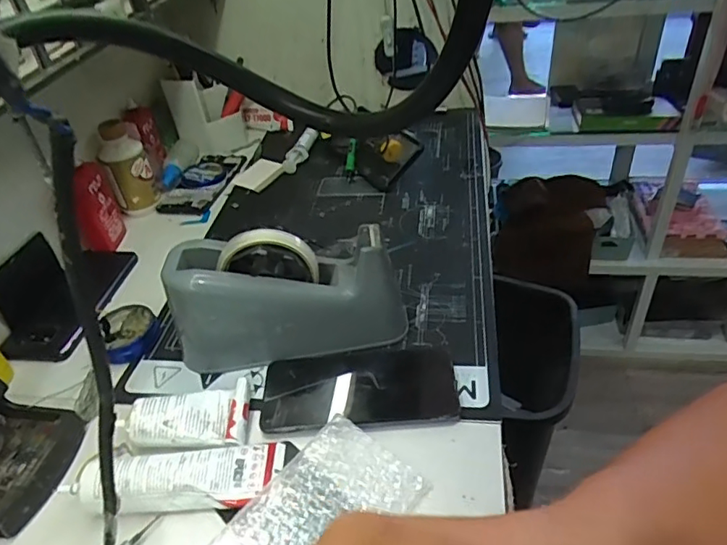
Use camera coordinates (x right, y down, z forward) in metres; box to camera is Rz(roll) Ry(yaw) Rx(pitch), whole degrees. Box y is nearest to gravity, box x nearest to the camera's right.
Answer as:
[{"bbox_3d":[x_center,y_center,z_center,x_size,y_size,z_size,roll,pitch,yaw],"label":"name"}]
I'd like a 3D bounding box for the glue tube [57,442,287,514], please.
[{"bbox_3d":[-0.137,0.146,0.403,0.146,0.034,0.053,-4,39,3],"label":"glue tube"}]

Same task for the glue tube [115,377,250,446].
[{"bbox_3d":[-0.142,0.113,0.444,0.096,0.031,0.051,-5,39,2],"label":"glue tube"}]

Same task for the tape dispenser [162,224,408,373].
[{"bbox_3d":[-0.068,0.016,0.489,0.202,0.104,0.066,-7,39,-1],"label":"tape dispenser"}]

